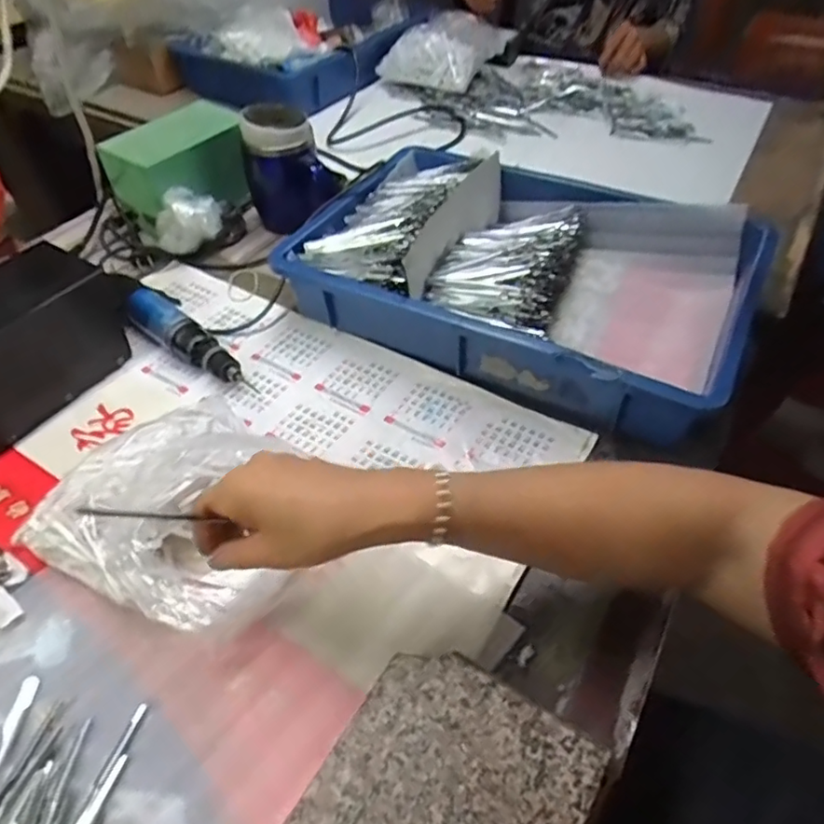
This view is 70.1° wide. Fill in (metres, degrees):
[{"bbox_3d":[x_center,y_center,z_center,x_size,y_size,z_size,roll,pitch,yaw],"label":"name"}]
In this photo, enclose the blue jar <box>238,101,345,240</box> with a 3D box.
[{"bbox_3d":[-0.144,-0.297,0.711,0.097,0.126,0.101,-1,48,1],"label":"blue jar"}]

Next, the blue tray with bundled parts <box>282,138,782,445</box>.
[{"bbox_3d":[0.110,-0.146,0.610,0.416,0.089,0.293,23,53,20],"label":"blue tray with bundled parts"}]

